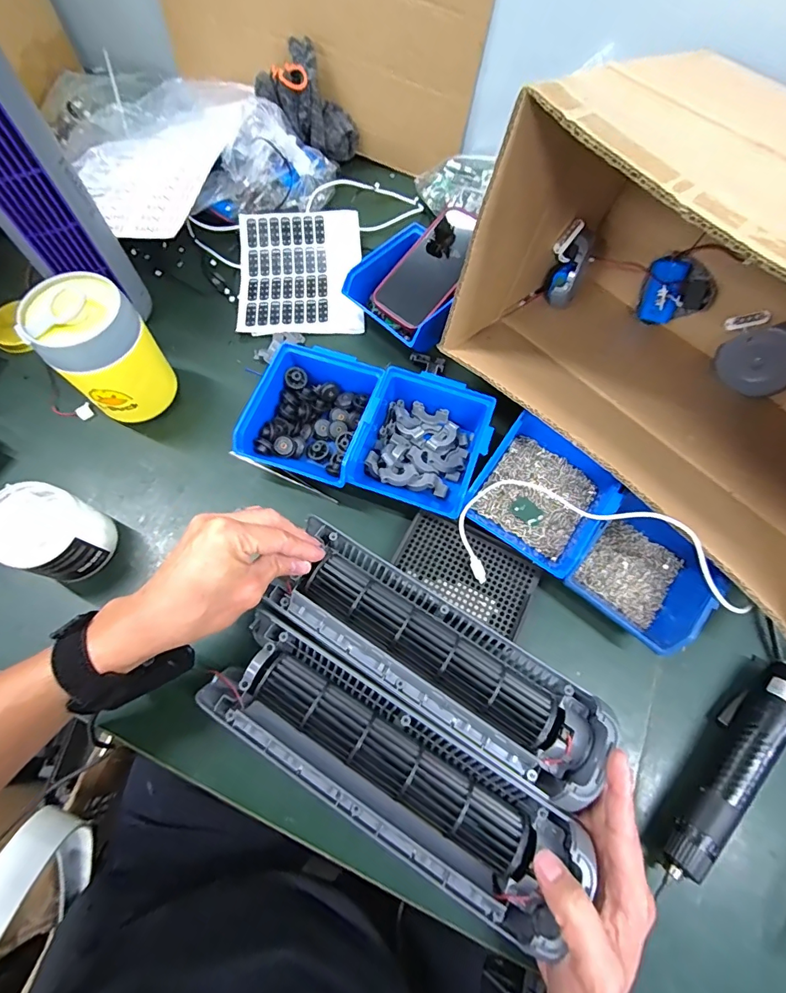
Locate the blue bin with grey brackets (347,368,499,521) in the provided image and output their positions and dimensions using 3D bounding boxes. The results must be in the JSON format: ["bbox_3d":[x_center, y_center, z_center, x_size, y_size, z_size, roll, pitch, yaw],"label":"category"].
[{"bbox_3d":[0.031,-0.055,0.452,0.122,0.059,0.136,19,70,6],"label":"blue bin with grey brackets"}]

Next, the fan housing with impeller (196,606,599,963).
[{"bbox_3d":[-0.008,0.204,0.339,0.293,0.049,0.088,30,72,11],"label":"fan housing with impeller"}]

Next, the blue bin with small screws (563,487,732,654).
[{"bbox_3d":[0.235,0.066,0.412,0.114,0.069,0.129,35,73,12],"label":"blue bin with small screws"}]

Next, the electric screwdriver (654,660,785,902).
[{"bbox_3d":[0.284,0.225,0.366,0.034,0.038,0.207,39,74,13],"label":"electric screwdriver"}]

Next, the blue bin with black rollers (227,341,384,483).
[{"bbox_3d":[-0.078,-0.084,0.463,0.116,0.066,0.136,19,70,7],"label":"blue bin with black rollers"}]

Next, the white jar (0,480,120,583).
[{"bbox_3d":[-0.308,0.035,0.405,0.071,0.087,0.070,0,69,0],"label":"white jar"}]

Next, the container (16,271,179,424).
[{"bbox_3d":[-0.283,-0.138,0.447,0.083,0.139,0.087,1,69,-2],"label":"container"}]

